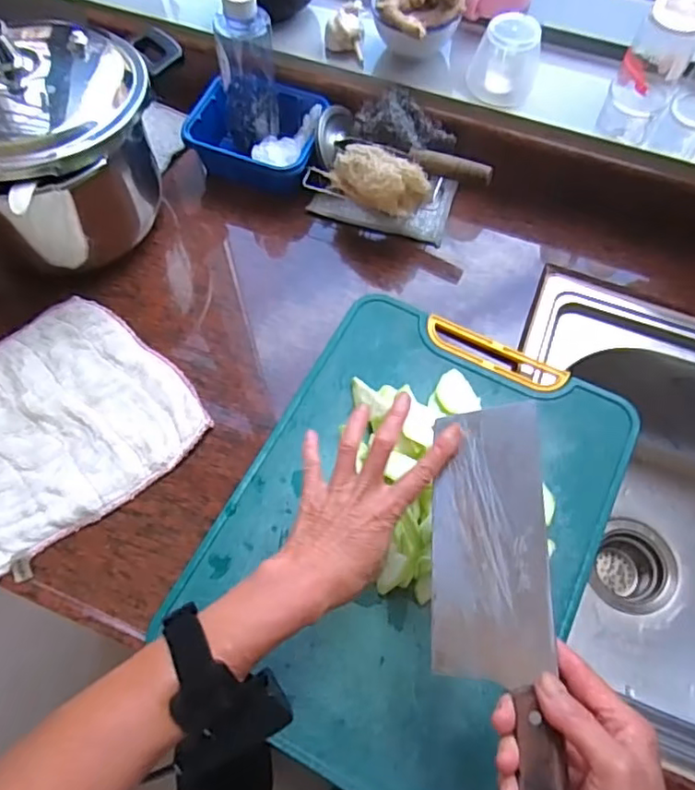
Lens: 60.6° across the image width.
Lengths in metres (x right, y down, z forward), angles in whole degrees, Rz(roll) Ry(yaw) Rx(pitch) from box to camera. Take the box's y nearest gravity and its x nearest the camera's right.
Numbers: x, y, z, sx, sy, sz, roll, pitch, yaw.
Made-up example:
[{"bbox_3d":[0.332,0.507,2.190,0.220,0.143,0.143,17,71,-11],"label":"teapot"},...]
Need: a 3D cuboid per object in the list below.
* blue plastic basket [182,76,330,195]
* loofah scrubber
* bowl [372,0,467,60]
[{"bbox_3d":[-0.099,-0.298,0.683,0.139,0.060,0.115,19,65,8],"label":"blue plastic basket"},{"bbox_3d":[0.033,-0.217,0.609,0.103,0.045,0.043,27,67,12],"label":"loofah scrubber"},{"bbox_3d":[0.077,-0.386,0.608,0.099,0.098,0.080,4,64,1],"label":"bowl"}]

